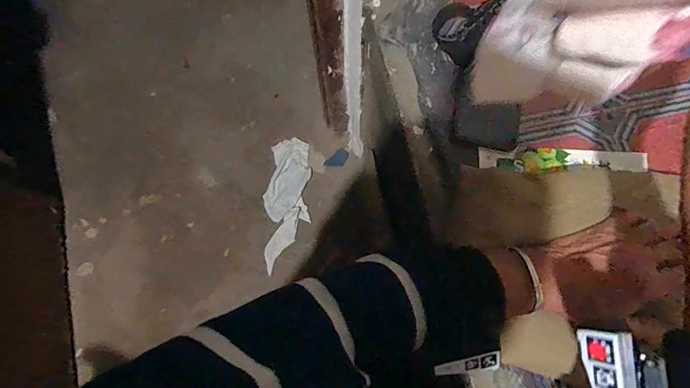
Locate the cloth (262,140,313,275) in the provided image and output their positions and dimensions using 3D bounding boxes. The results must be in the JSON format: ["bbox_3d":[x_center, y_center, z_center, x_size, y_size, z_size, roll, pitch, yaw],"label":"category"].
[{"bbox_3d":[-0.155,0.019,1.034,0.115,0.028,0.348,0,75,1],"label":"cloth"}]

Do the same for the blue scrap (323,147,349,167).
[{"bbox_3d":[-0.022,-0.094,1.071,0.070,0.004,0.040,-41,88,-7],"label":"blue scrap"}]

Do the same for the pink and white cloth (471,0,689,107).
[{"bbox_3d":[0.177,-0.114,0.299,0.126,0.187,0.050,22,77,7],"label":"pink and white cloth"}]

